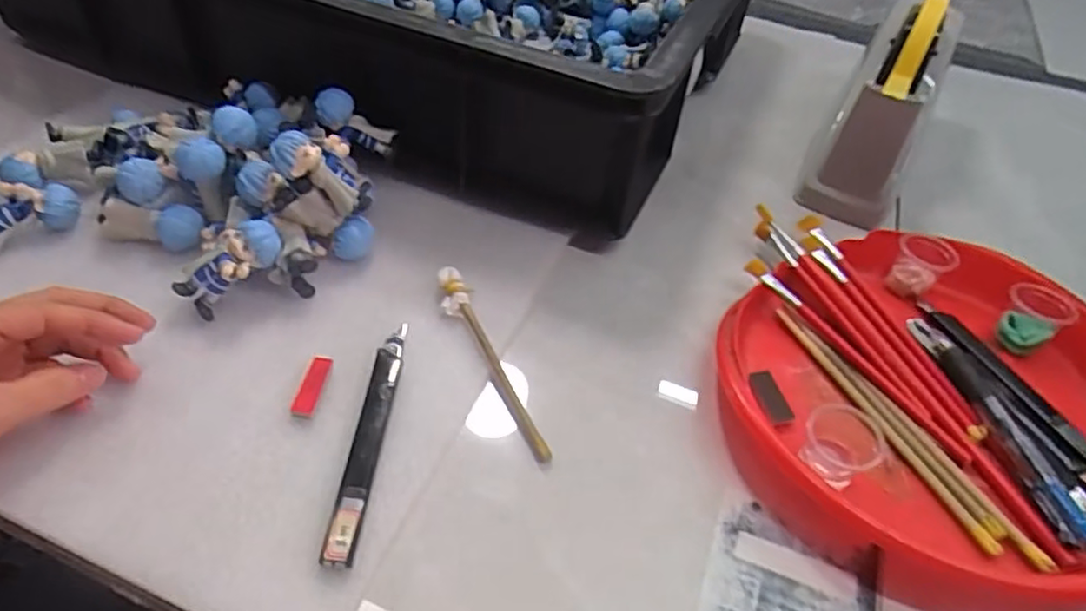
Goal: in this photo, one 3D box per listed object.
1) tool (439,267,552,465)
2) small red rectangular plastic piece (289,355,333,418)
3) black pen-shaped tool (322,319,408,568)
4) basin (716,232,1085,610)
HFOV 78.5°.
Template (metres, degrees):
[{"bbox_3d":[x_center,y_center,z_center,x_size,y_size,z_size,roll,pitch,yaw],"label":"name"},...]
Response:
[{"bbox_3d":[-0.032,0.031,0.383,0.017,0.018,0.138,-17,50,-22],"label":"tool"},{"bbox_3d":[-0.125,0.044,0.362,0.013,0.006,0.038,9,45,1],"label":"small red rectangular plastic piece"},{"bbox_3d":[-0.089,0.065,0.344,0.015,0.010,0.140,6,45,-2],"label":"black pen-shaped tool"},{"bbox_3d":[0.224,0.051,0.374,0.228,0.046,0.223,4,46,-4],"label":"basin"}]

